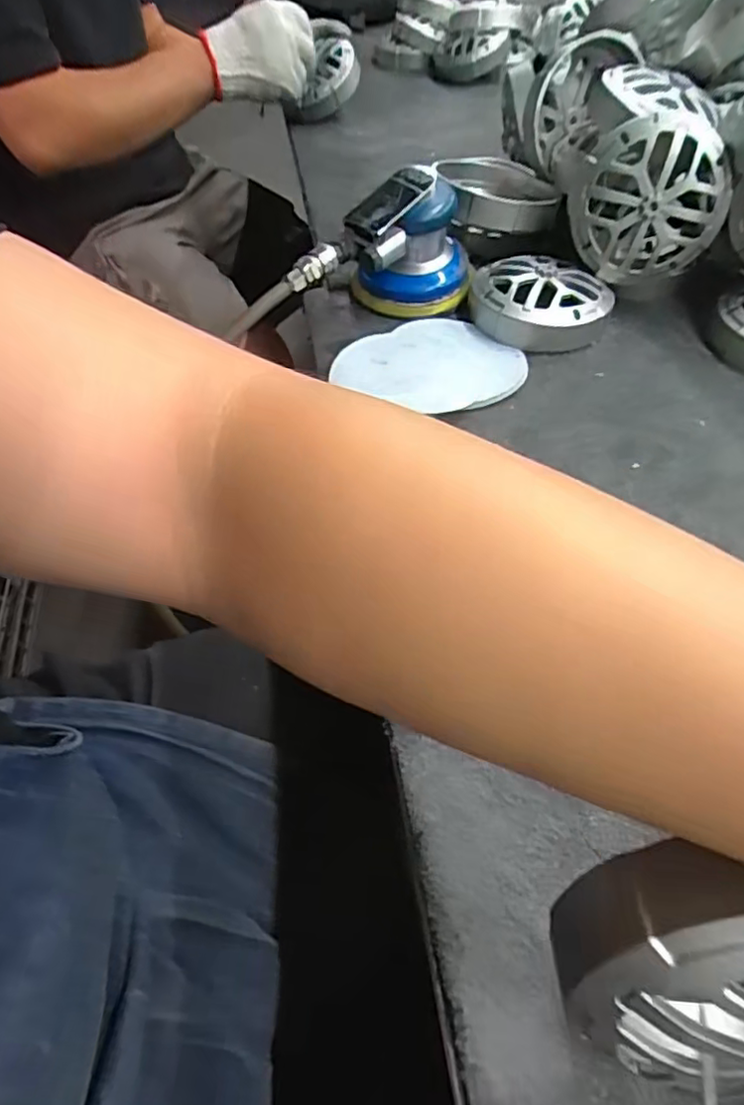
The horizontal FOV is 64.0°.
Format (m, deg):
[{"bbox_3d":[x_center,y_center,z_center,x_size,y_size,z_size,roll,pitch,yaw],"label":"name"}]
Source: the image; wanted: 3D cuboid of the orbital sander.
[{"bbox_3d":[0.034,-0.266,0.520,0.101,0.097,0.105,10,52,10],"label":"orbital sander"}]

